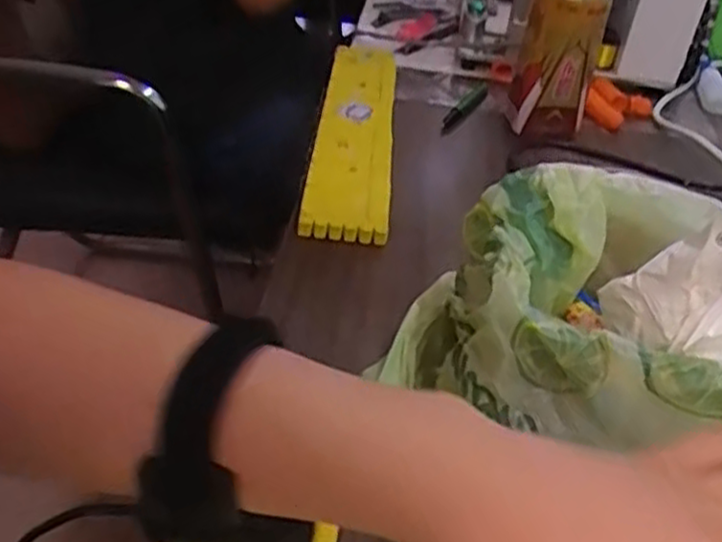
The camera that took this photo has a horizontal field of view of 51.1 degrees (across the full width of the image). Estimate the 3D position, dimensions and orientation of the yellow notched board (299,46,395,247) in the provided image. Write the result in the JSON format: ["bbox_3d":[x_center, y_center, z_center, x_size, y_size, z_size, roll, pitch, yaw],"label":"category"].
[{"bbox_3d":[-0.003,-0.144,0.709,0.065,0.017,0.367,7,38,-1],"label":"yellow notched board"}]

